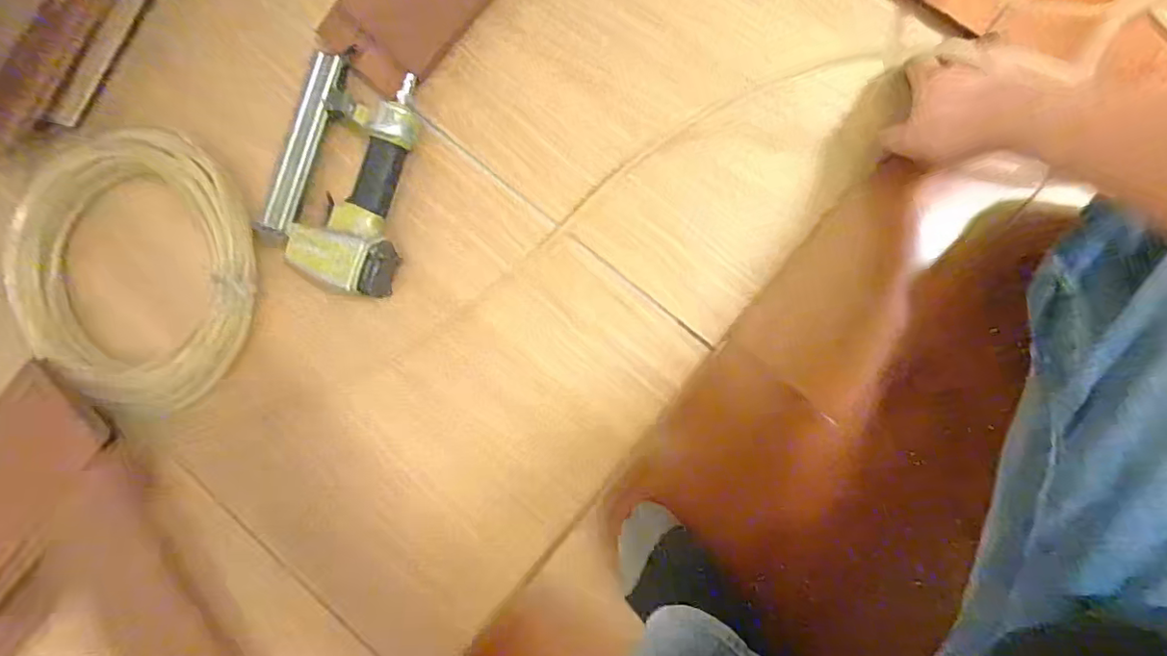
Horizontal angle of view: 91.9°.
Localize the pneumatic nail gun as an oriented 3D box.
[{"bbox_3d":[-0.255,-0.167,0.597,0.170,0.053,0.239,19,93,9],"label":"pneumatic nail gun"}]

